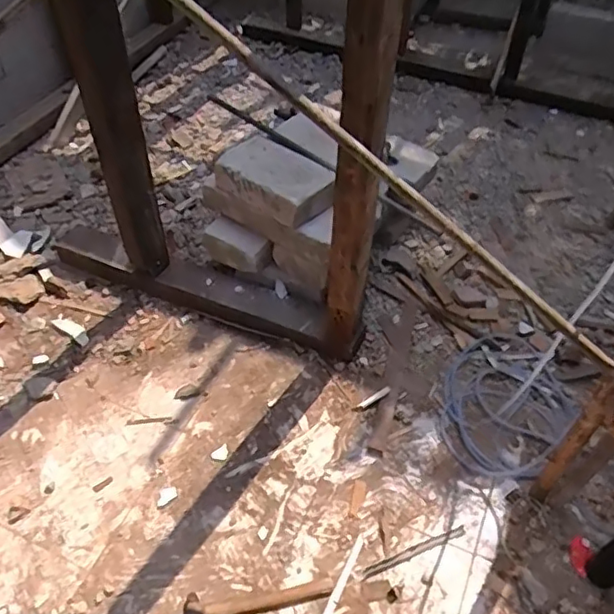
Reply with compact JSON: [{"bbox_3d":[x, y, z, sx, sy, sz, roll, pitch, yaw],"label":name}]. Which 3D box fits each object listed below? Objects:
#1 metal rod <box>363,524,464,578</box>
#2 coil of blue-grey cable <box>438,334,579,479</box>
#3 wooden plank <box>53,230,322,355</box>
[{"bbox_3d":[0.248,0.563,1.380,0.261,0.008,0.020,-16,51,-15],"label":"metal rod"},{"bbox_3d":[0.545,0.253,1.646,0.348,0.032,0.461,35,56,26],"label":"coil of blue-grey cable"},{"bbox_3d":[-0.373,-0.079,1.889,0.944,0.074,0.163,18,50,14],"label":"wooden plank"}]

